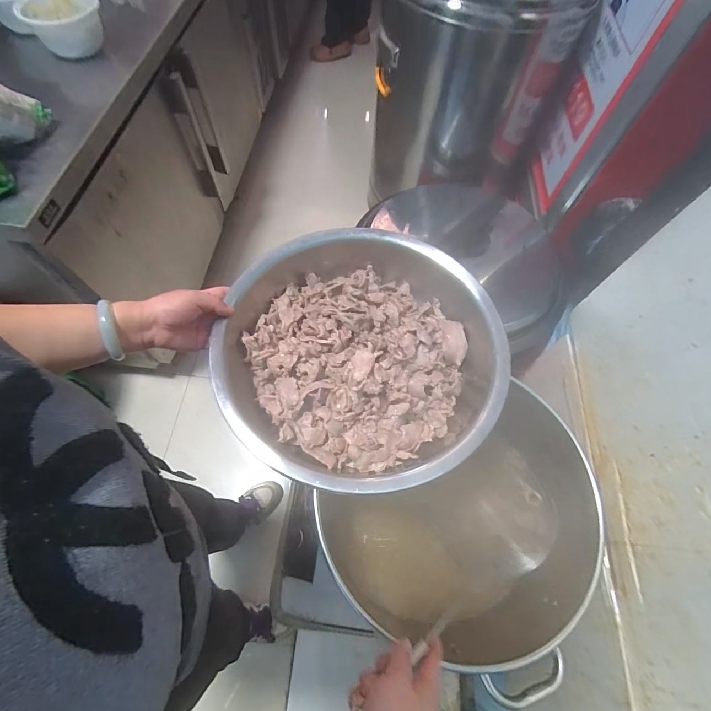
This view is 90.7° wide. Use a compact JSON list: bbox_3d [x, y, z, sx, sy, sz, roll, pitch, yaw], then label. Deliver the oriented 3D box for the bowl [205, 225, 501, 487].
[{"bbox_3d":[0.005,-0.007,0.493,0.351,0.090,0.361,1,65,-2],"label":"bowl"}]

